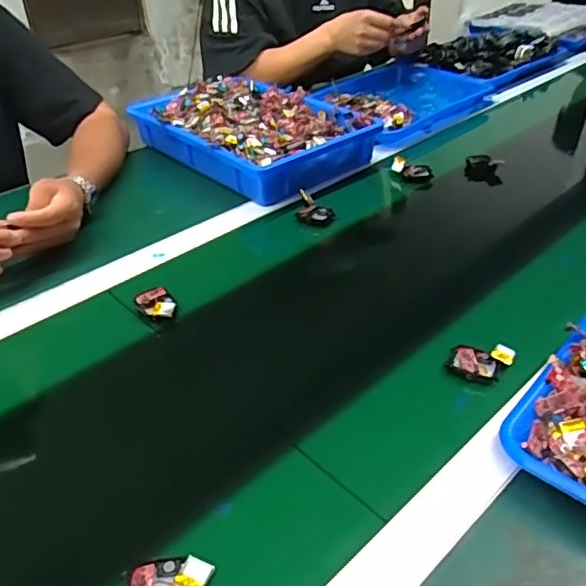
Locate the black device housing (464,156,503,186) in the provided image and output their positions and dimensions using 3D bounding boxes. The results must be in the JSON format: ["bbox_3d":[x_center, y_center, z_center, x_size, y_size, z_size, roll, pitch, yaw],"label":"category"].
[{"bbox_3d":[0.293,-0.189,0.879,0.056,0.041,0.023,24,42,31],"label":"black device housing"}]

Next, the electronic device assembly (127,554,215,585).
[{"bbox_3d":[-0.080,0.189,0.370,0.055,0.011,0.038,-9,36,-12],"label":"electronic device assembly"}]

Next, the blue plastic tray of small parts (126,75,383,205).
[{"bbox_3d":[-0.070,-0.257,0.925,0.250,0.083,0.355,-29,43,-34],"label":"blue plastic tray of small parts"}]

